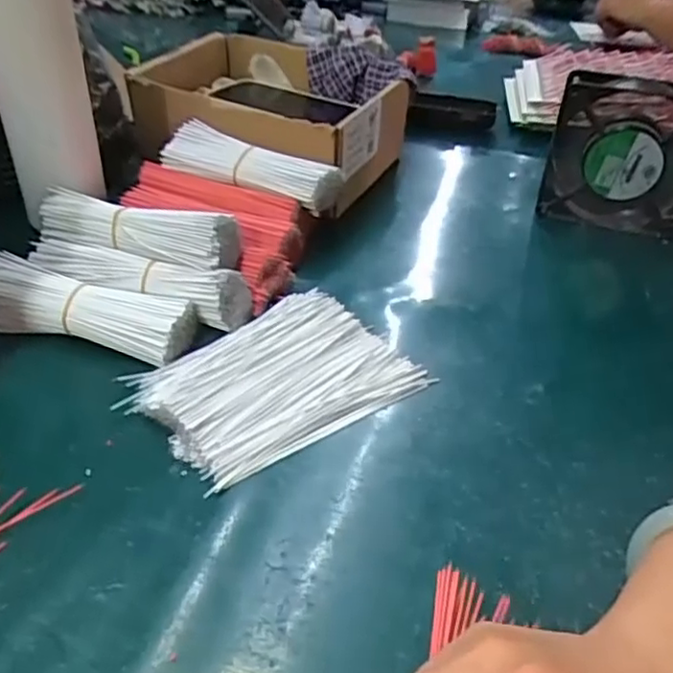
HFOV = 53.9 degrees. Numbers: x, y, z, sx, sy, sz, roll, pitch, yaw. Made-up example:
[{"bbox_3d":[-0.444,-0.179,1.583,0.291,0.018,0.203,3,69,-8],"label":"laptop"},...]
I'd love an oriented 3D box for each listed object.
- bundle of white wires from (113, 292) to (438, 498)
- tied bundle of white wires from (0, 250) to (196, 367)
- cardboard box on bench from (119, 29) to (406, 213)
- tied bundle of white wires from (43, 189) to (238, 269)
[{"bbox_3d":[-0.036,0.026,0.402,0.152,0.025,0.111,-26,45,-33],"label":"bundle of white wires"},{"bbox_3d":[-0.165,-0.016,0.434,0.142,0.042,0.048,8,37,7],"label":"tied bundle of white wires"},{"bbox_3d":[-0.057,-0.203,0.622,0.231,0.093,0.173,23,41,24],"label":"cardboard box on bench"},{"bbox_3d":[-0.139,-0.072,0.458,0.152,0.039,0.042,13,38,12],"label":"tied bundle of white wires"}]

